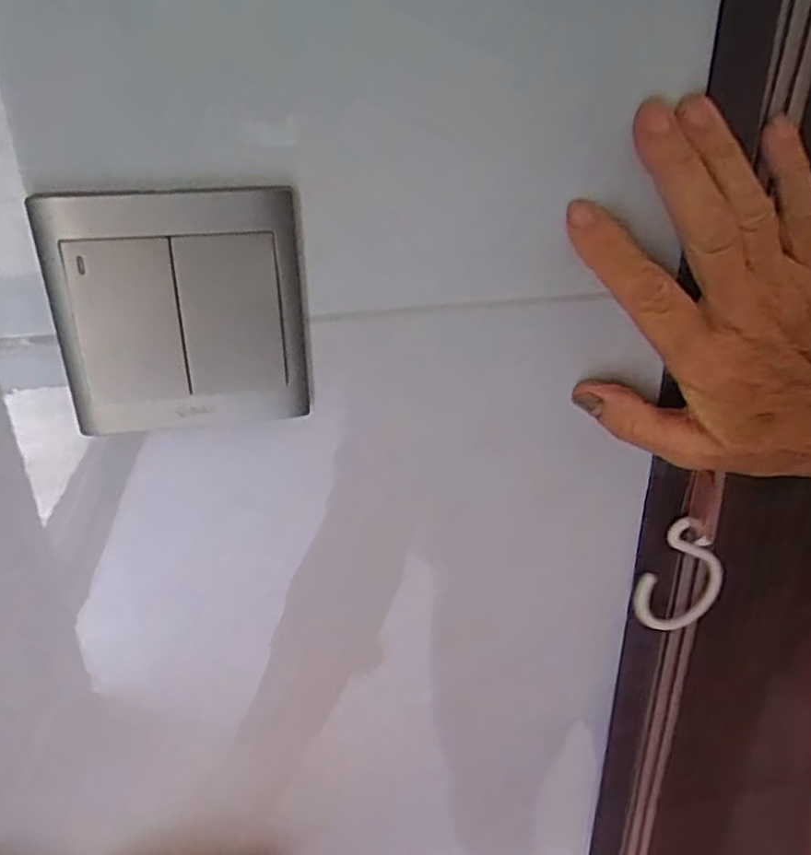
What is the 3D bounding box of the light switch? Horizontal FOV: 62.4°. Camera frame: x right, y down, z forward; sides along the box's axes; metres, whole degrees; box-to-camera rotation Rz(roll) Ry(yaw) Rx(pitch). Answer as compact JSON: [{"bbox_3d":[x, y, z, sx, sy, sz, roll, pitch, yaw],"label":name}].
[{"bbox_3d":[-0.080,-0.040,0.239,0.086,0.083,0.012,-7,22,-11],"label":"light switch"}]

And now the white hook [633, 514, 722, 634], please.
[{"bbox_3d":[0.139,0.074,0.339,0.049,0.064,0.006,-7,22,-11],"label":"white hook"}]

